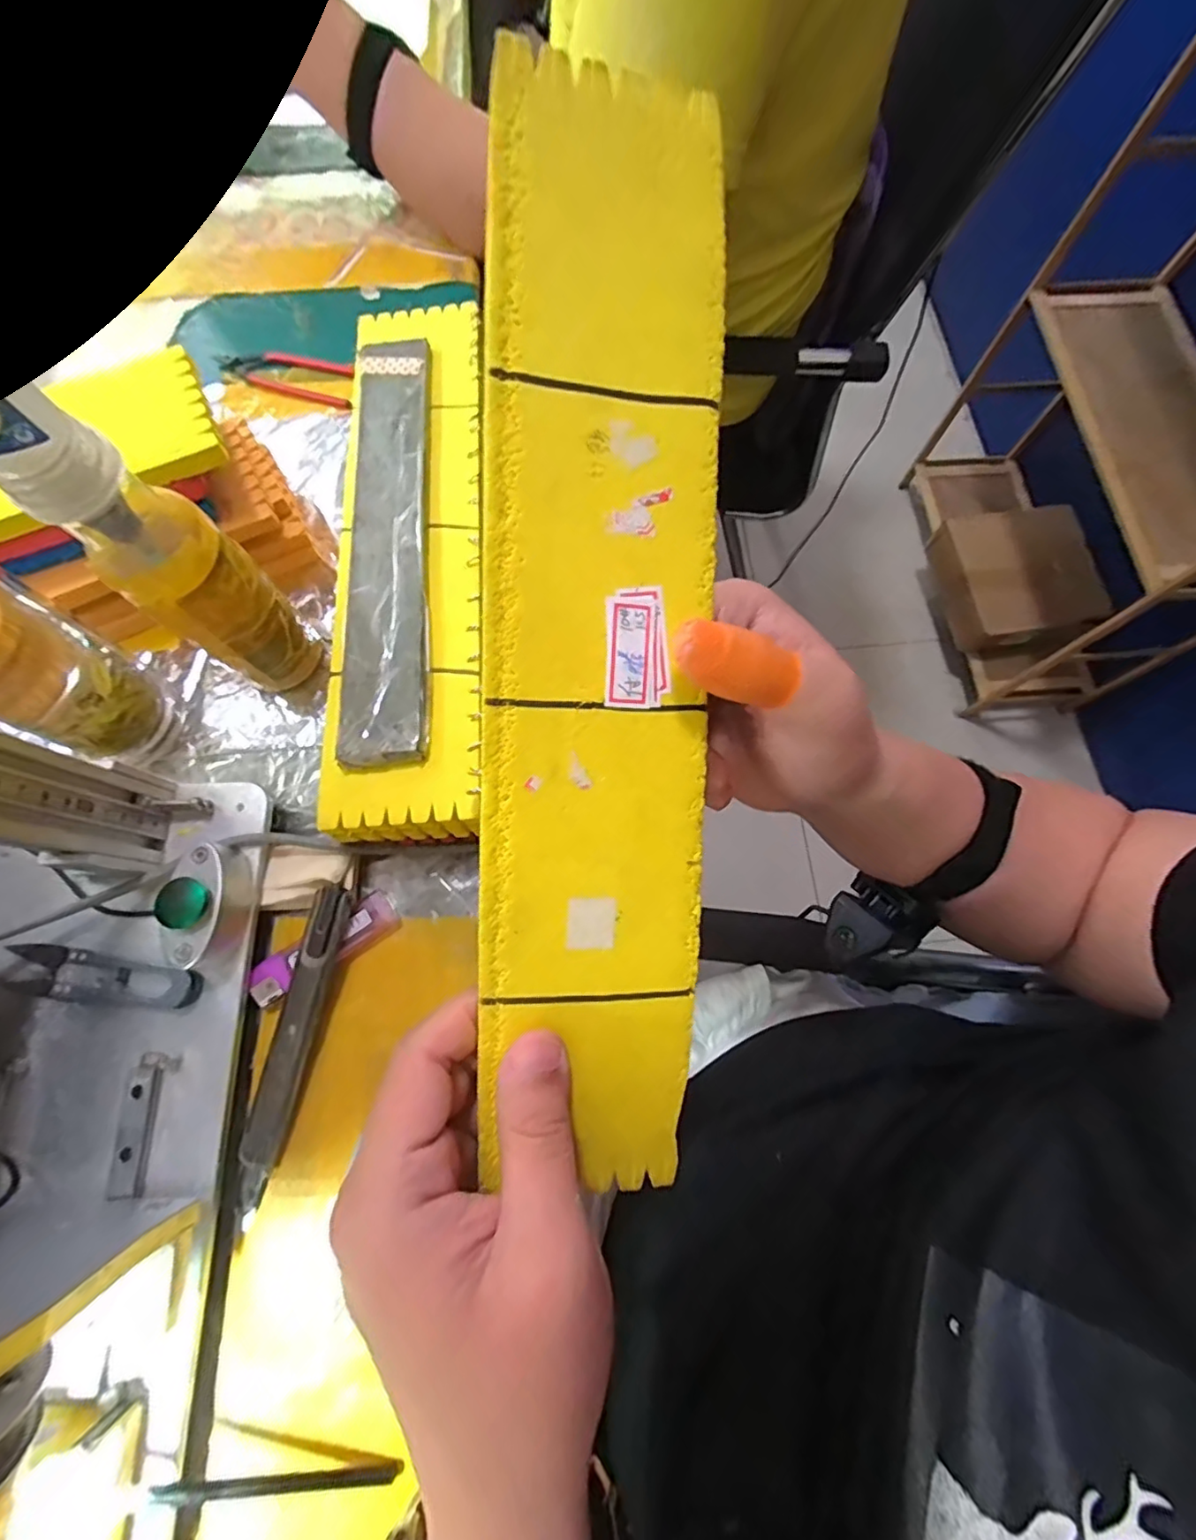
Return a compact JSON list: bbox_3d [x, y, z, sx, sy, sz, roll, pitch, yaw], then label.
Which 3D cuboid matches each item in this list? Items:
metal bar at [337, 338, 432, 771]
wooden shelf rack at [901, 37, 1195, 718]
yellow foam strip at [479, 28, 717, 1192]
[{"bbox_3d":[-0.117,-0.136,0.320,0.048,0.011,0.279,-4,73,-2],"label":"metal bar"},{"bbox_3d":[0.869,-0.584,0.876,0.297,0.833,0.743,2,73,0],"label":"wooden shelf rack"},{"bbox_3d":[0.001,-0.032,0.180,0.069,0.004,0.333,1,95,-12],"label":"yellow foam strip"}]

